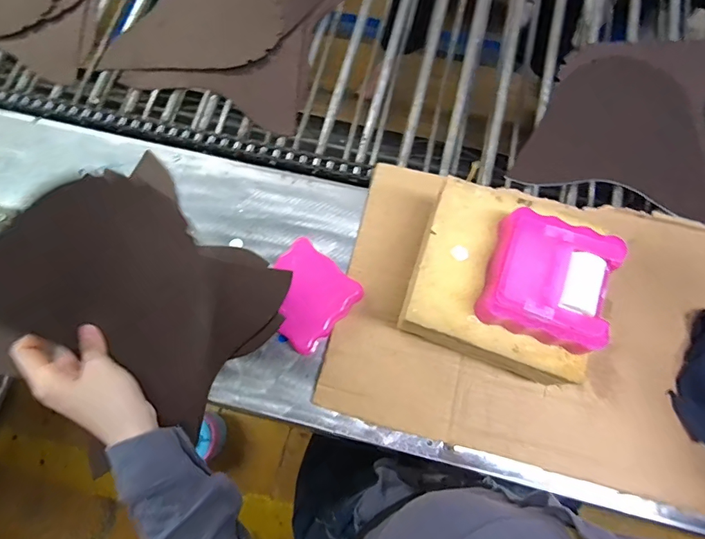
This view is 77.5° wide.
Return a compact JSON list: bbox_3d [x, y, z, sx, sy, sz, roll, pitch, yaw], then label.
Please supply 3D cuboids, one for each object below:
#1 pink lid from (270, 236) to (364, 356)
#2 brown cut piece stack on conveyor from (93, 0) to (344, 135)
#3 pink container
[{"bbox_3d":[-0.057,0.028,0.522,0.107,0.024,0.102,42,78,11],"label":"pink lid"},{"bbox_3d":[-0.171,-0.397,0.675,0.294,0.030,0.335,21,74,6],"label":"brown cut piece stack on conveyor"},{"bbox_3d":[0.182,0.010,0.401,0.107,0.032,0.110,19,76,6],"label":"pink container"}]

